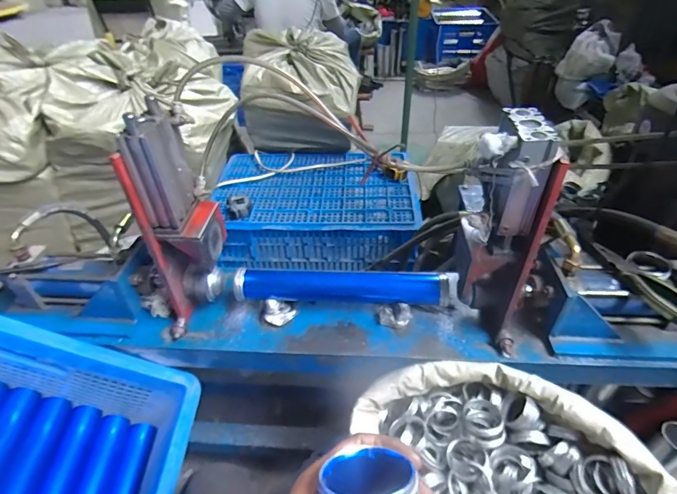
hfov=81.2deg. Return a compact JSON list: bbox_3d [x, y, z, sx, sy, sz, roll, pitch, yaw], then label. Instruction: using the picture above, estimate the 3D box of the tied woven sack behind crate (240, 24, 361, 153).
[{"bbox_3d":[-0.118,-0.491,1.321,0.360,0.363,0.265,2,39,6],"label":"tied woven sack behind crate"}]

